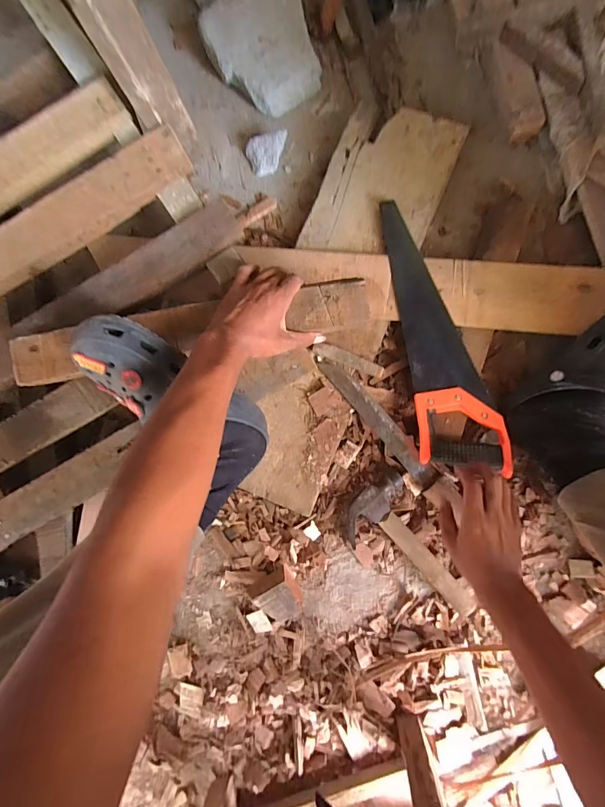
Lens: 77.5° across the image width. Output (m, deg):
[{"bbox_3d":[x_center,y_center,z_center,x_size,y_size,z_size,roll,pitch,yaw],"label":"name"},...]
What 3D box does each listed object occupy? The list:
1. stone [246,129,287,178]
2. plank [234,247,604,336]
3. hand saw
[{"bbox_3d":[-0.060,-0.430,0.651,0.072,0.033,0.055,-7,83,7],"label":"stone"},{"bbox_3d":[0.204,-0.171,0.562,0.608,0.022,0.105,7,85,8],"label":"plank"},{"bbox_3d":[0.187,-0.104,0.565,0.112,0.022,0.415,-16,80,5],"label":"hand saw"}]

